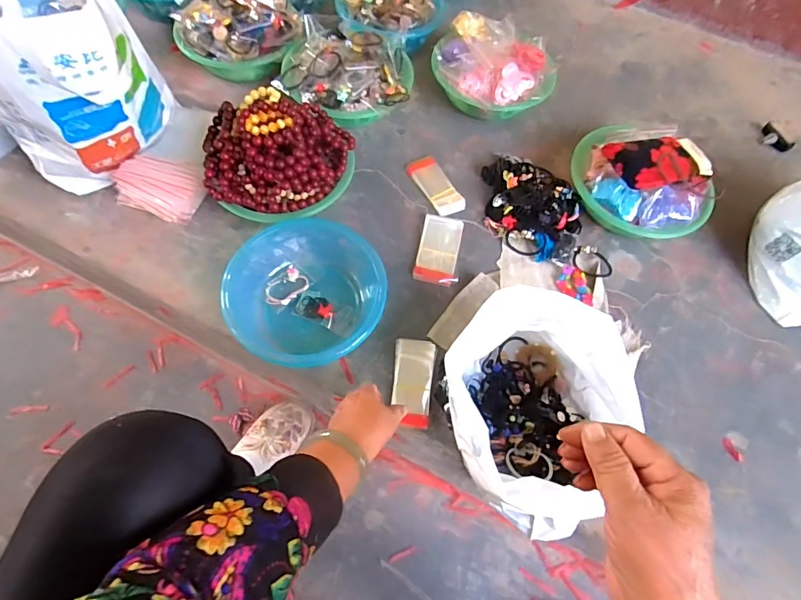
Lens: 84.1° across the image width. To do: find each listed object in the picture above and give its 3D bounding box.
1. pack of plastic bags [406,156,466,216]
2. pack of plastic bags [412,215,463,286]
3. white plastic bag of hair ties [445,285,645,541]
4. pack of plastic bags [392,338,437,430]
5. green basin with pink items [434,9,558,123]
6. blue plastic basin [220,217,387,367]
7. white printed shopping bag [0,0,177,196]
[{"bbox_3d":[0.062,-0.210,0.797,0.055,0.015,0.132,-23,67,-15],"label":"pack of plastic bags"},{"bbox_3d":[0.064,-0.084,0.739,0.067,0.011,0.128,11,63,2],"label":"pack of plastic bags"},{"bbox_3d":[0.158,0.130,0.568,0.215,0.150,0.237,36,66,13],"label":"white plastic bag of hair ties"},{"bbox_3d":[0.018,0.119,0.652,0.059,0.020,0.132,8,63,0],"label":"pack of plastic bags"},{"bbox_3d":[0.182,-0.454,0.877,0.228,0.106,0.212,2,63,-3],"label":"green basin with pink items"},{"bbox_3d":[-0.137,-0.006,0.651,0.212,0.071,0.222,2,63,-3],"label":"blue plastic basin"},{"bbox_3d":[-0.486,-0.336,0.643,0.230,0.292,0.217,-30,69,-17],"label":"white printed shopping bag"}]

